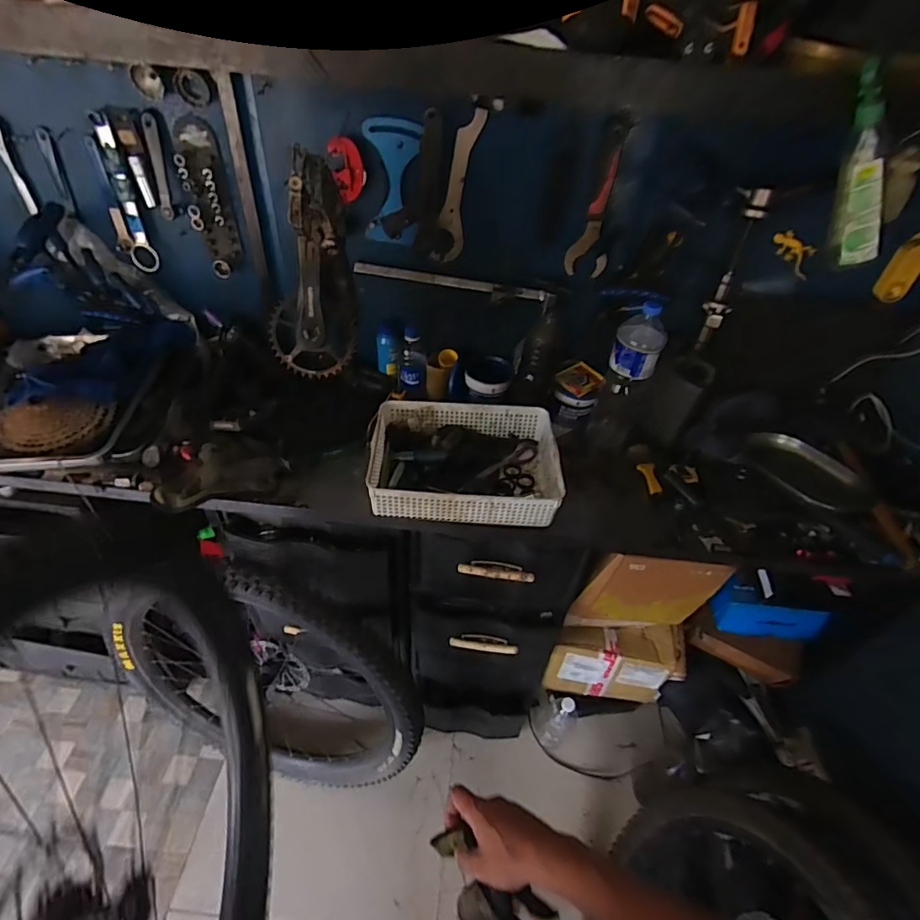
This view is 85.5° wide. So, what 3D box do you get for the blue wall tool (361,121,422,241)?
[{"bbox_3d":[-0.117,-0.479,0.867,0.093,0.191,0.015,4,44,-2],"label":"blue wall tool"}]

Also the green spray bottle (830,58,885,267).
[{"bbox_3d":[0.494,-0.352,0.610,0.046,0.227,0.046,-2,38,29],"label":"green spray bottle"}]

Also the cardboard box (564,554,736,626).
[{"bbox_3d":[0.398,0.294,1.056,0.308,0.294,0.040,3,44,-3],"label":"cardboard box"}]

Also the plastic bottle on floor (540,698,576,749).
[{"bbox_3d":[0.267,0.693,1.324,0.069,0.237,0.074,36,52,27],"label":"plastic bottle on floor"}]

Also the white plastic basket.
[{"bbox_3d":[0.007,0.003,0.913,0.324,0.075,0.252,3,44,-3],"label":"white plastic basket"}]

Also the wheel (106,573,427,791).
[{"bbox_3d":[-0.416,0.518,1.112,0.717,0.672,0.078,-16,26,26],"label":"wheel"}]

